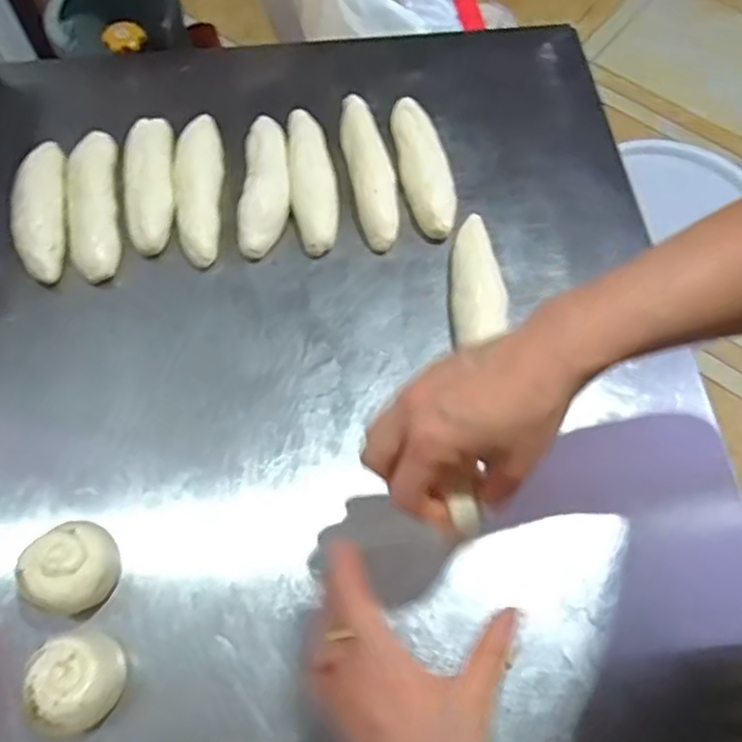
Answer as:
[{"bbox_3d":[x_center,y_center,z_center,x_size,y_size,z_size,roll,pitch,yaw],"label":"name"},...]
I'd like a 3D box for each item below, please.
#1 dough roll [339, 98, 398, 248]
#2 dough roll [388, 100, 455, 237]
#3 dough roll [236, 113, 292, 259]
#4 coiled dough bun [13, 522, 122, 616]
[{"bbox_3d":[-0.003,-0.197,0.639,0.039,0.025,0.179,-11,66,-6],"label":"dough roll"},{"bbox_3d":[0.049,-0.201,0.634,0.046,0.026,0.162,-12,66,-6],"label":"dough roll"},{"bbox_3d":[-0.099,-0.176,0.627,0.046,0.029,0.145,0,65,0],"label":"dough roll"},{"bbox_3d":[-0.207,0.142,0.470,0.056,0.055,0.062,31,69,13],"label":"coiled dough bun"}]

